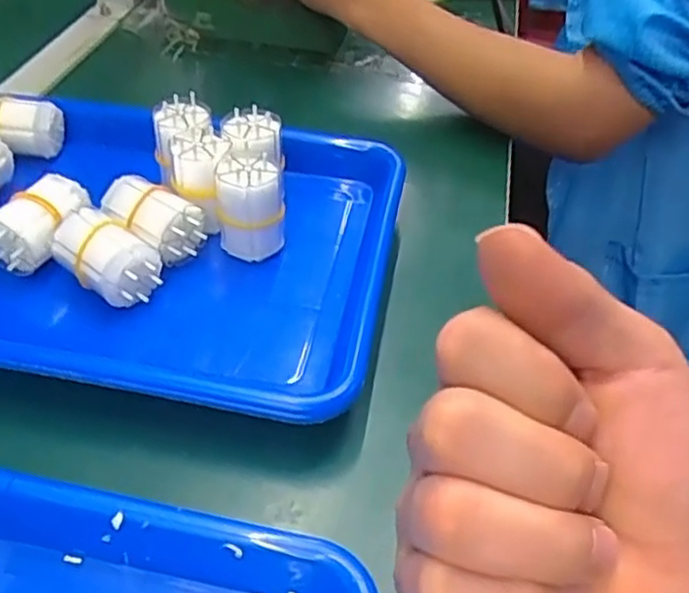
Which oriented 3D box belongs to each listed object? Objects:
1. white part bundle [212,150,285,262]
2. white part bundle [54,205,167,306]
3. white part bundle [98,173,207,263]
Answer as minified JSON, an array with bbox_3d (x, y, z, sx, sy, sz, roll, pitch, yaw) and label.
[{"bbox_3d":[-0.059,-0.053,0.443,0.039,0.064,0.036,2,44,-2],"label":"white part bundle"},{"bbox_3d":[-0.138,-0.024,0.413,0.061,0.032,0.039,27,48,22],"label":"white part bundle"},{"bbox_3d":[-0.119,-0.046,0.441,0.061,0.036,0.033,27,48,22],"label":"white part bundle"}]

